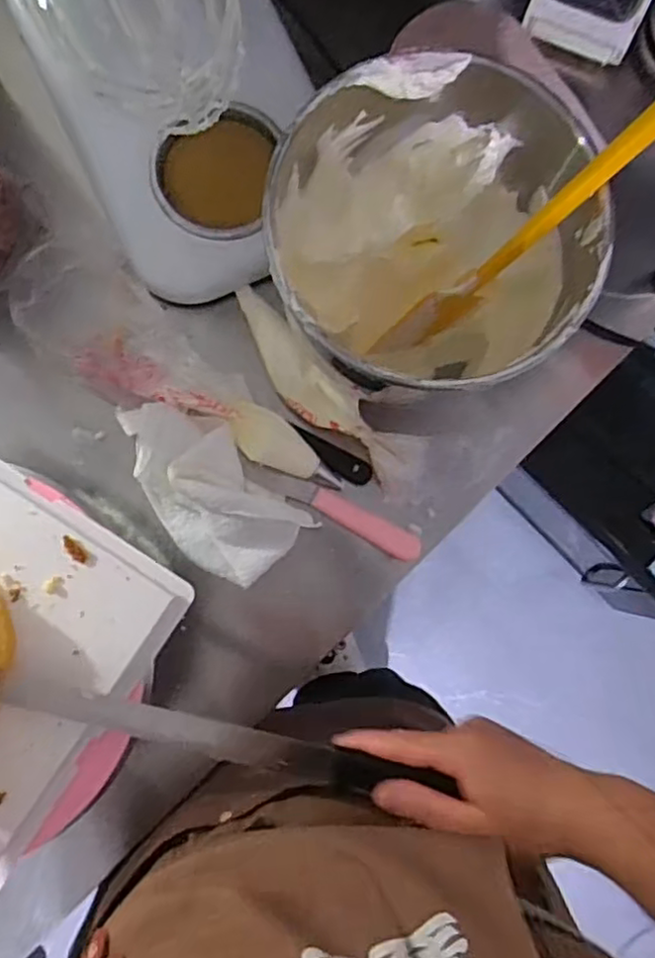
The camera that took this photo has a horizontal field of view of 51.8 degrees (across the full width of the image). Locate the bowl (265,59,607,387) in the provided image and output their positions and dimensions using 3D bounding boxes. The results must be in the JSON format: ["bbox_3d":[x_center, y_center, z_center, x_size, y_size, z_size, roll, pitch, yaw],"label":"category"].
[{"bbox_3d":[0.072,-0.168,0.535,0.225,0.178,0.226,0,85,-3],"label":"bowl"}]

